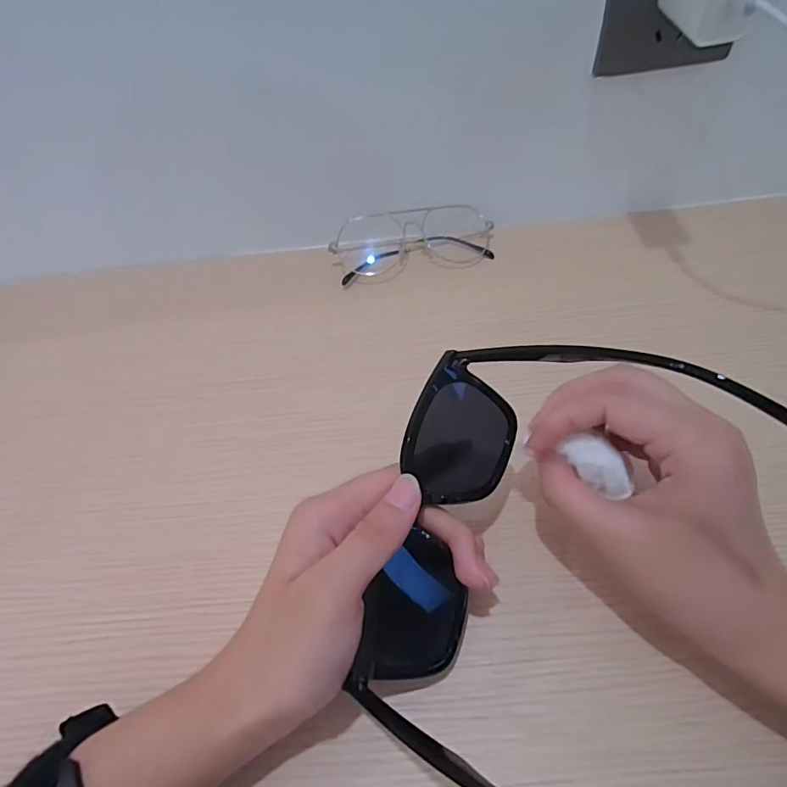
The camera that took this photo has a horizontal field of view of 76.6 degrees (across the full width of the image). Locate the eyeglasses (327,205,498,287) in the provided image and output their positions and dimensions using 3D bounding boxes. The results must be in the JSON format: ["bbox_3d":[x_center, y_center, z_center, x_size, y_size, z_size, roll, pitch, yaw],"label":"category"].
[{"bbox_3d":[0.016,-0.125,0.404,0.126,0.031,0.043,-12,55,-3],"label":"eyeglasses"}]

